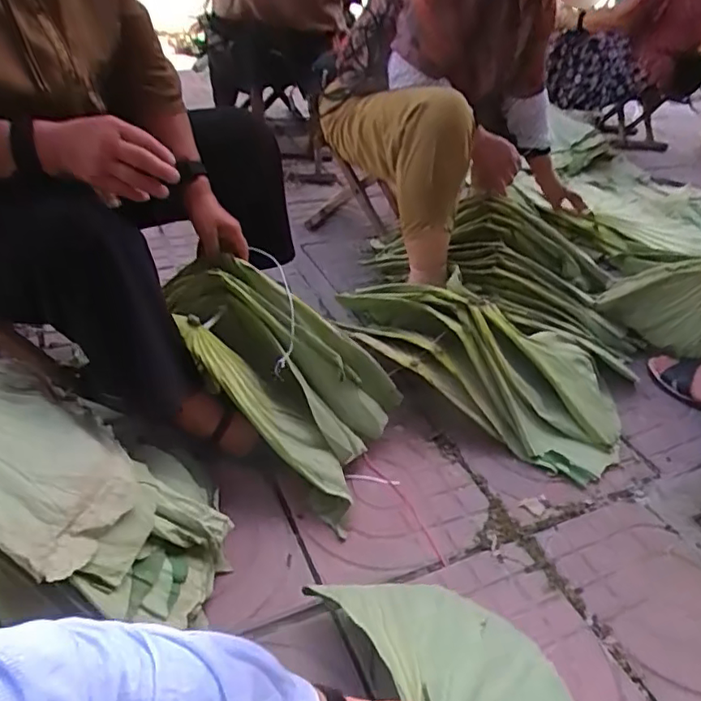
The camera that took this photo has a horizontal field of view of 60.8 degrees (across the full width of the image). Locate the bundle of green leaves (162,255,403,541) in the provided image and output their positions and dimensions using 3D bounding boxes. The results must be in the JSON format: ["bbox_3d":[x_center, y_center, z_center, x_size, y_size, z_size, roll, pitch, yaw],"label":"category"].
[{"bbox_3d":[-0.115,0.037,0.931,0.443,0.158,0.227,51,54,-3],"label":"bundle of green leaves"}]

